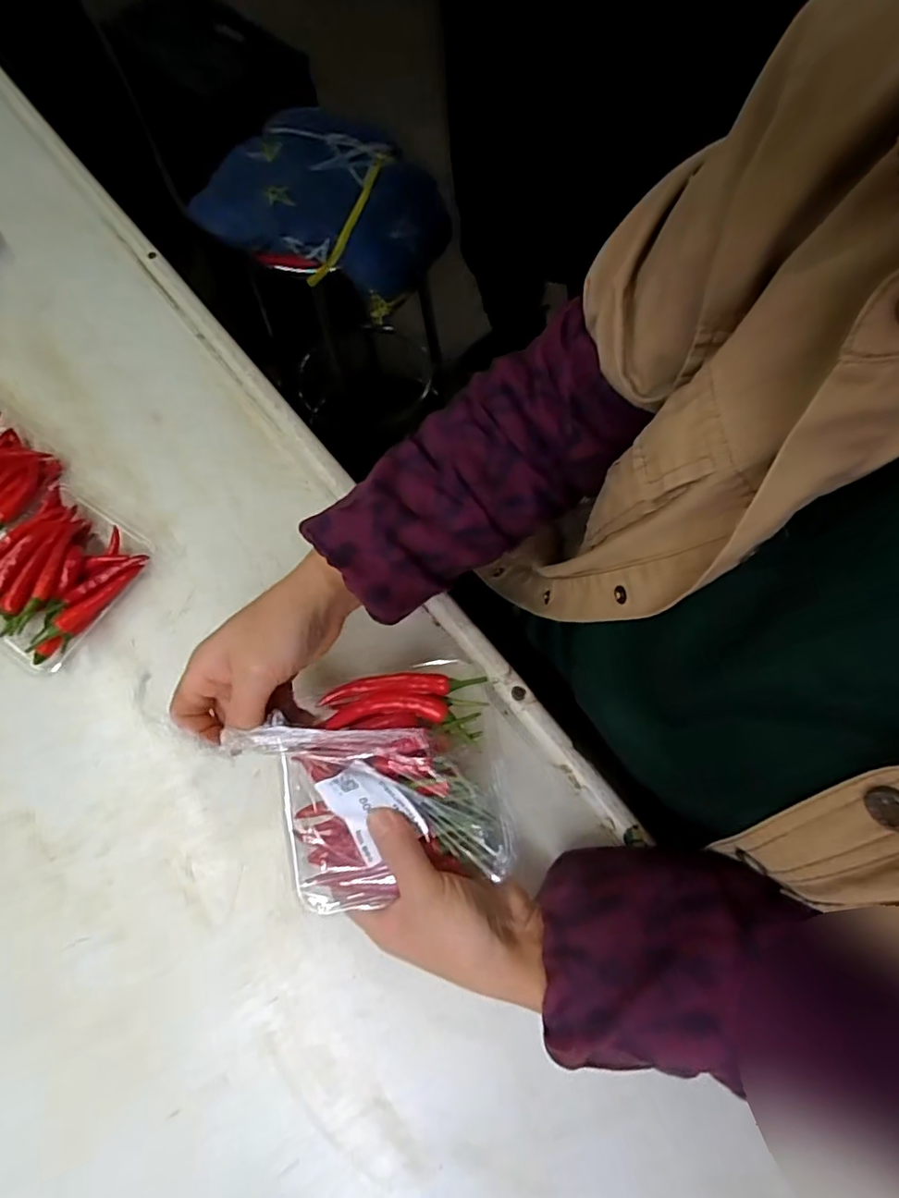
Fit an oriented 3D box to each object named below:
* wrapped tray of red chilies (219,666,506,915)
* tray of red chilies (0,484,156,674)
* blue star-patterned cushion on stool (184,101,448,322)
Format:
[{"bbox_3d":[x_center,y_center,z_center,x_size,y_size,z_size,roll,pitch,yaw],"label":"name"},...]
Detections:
[{"bbox_3d":[-0.040,0.105,0.336,0.130,0.035,0.127,-13,87,1],"label":"wrapped tray of red chilies"},{"bbox_3d":[-0.311,-0.019,0.443,0.114,0.035,0.125,30,73,14],"label":"tray of red chilies"},{"bbox_3d":[-0.185,-0.632,0.920,0.358,0.113,0.311,16,70,9],"label":"blue star-patterned cushion on stool"}]

